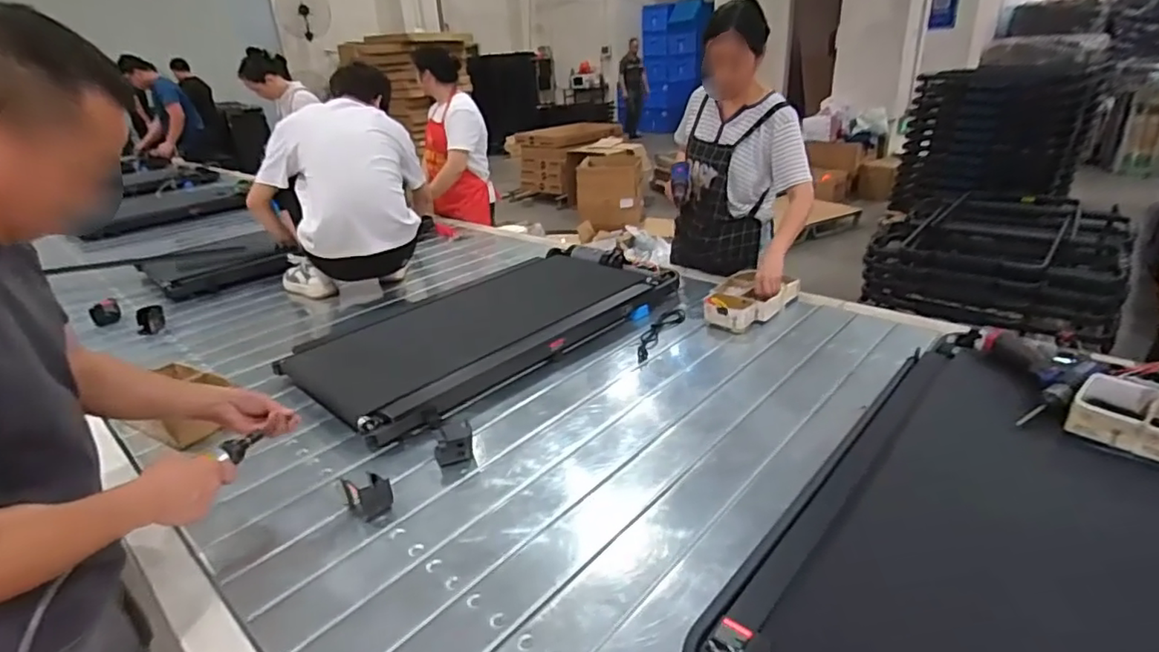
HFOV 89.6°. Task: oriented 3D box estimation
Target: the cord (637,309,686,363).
[{"bbox_3d":[0.222,0.013,1.597,0.066,0.023,0.330,8,27,26],"label":"cord"}]

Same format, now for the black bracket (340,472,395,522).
[{"bbox_3d":[-0.361,0.291,0.999,0.062,0.063,0.062,-24,31,-37],"label":"black bracket"}]

